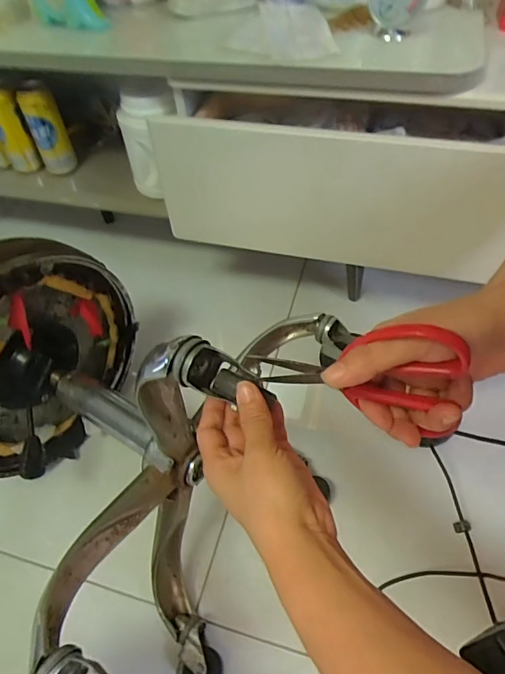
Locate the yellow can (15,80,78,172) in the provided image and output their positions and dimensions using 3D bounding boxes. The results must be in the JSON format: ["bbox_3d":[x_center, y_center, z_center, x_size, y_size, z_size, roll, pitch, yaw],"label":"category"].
[{"bbox_3d":[-0.386,-0.388,0.868,0.063,0.162,0.057,-21,52,-14],"label":"yellow can"}]

